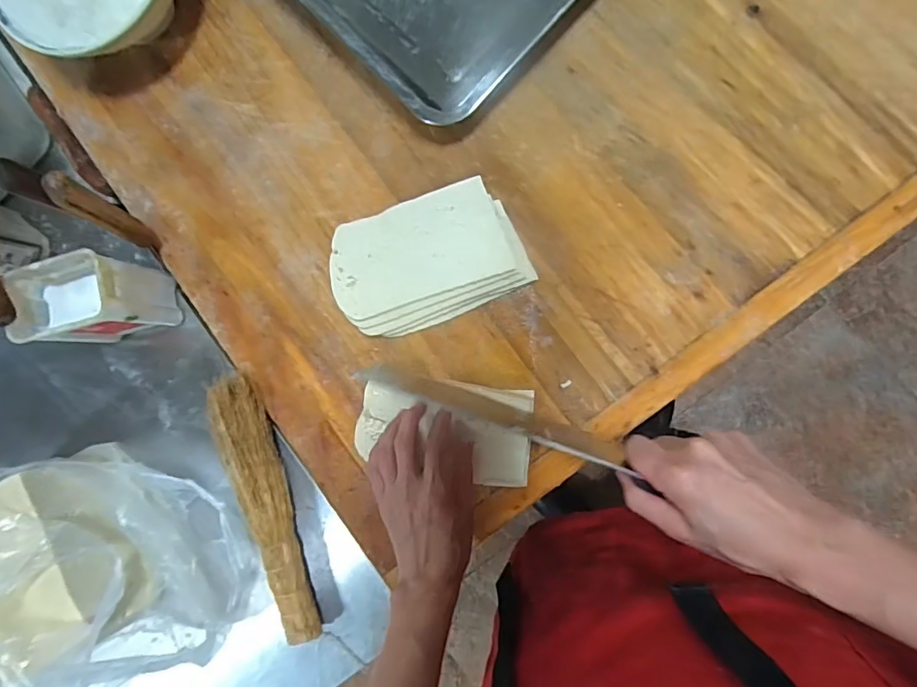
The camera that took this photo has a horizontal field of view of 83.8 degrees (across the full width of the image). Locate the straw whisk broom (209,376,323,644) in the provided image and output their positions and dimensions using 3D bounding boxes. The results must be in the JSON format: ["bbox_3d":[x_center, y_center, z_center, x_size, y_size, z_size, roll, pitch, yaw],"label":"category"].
[{"bbox_3d":[-0.181,0.156,0.483,0.038,0.026,0.252,-20,84,7],"label":"straw whisk broom"}]

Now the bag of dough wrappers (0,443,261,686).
[{"bbox_3d":[-0.361,0.217,0.486,0.288,0.120,0.201,3,88,9],"label":"bag of dough wrappers"}]

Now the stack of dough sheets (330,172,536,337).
[{"bbox_3d":[-0.028,-0.072,0.458,0.164,0.047,0.100,-20,84,7],"label":"stack of dough sheets"}]

